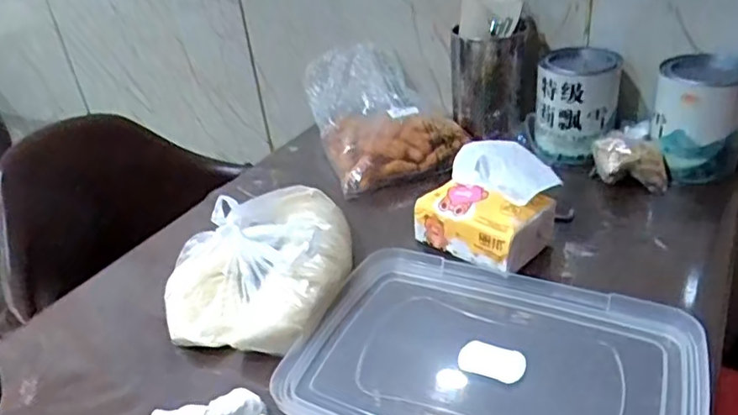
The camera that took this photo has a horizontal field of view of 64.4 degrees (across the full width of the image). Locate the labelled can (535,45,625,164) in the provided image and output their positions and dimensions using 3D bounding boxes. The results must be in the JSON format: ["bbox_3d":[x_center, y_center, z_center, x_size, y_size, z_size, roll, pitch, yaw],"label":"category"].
[{"bbox_3d":[0.268,-0.134,0.757,0.096,0.115,0.107,7,34,21],"label":"labelled can"}]

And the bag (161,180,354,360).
[{"bbox_3d":[-0.107,0.050,0.582,0.165,0.072,0.200,3,32,15],"label":"bag"}]

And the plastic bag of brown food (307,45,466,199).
[{"bbox_3d":[0.016,-0.143,0.834,0.176,0.105,0.258,-12,32,-9],"label":"plastic bag of brown food"}]

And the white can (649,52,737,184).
[{"bbox_3d":[0.387,-0.108,0.687,0.094,0.122,0.107,11,36,27],"label":"white can"}]

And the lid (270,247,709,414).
[{"bbox_3d":[0.097,0.128,0.477,0.304,0.027,0.210,11,35,26],"label":"lid"}]

